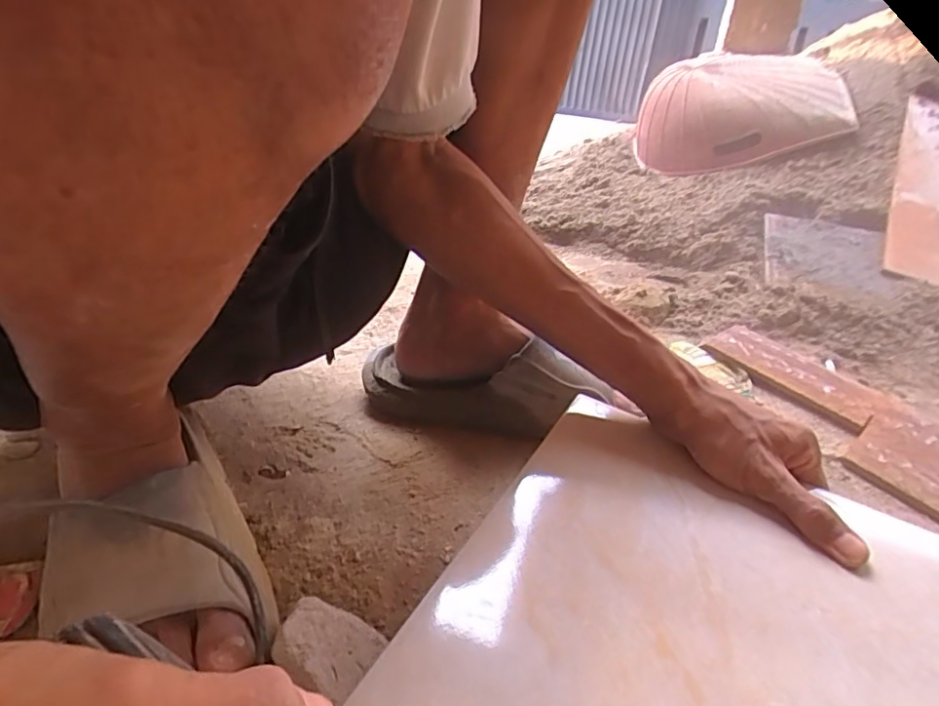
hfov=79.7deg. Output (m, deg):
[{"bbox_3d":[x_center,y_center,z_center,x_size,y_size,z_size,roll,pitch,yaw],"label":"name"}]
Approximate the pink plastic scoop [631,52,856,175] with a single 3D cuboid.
[{"bbox_3d":[0.525,-0.476,1.125,0.384,0.128,0.300,-9,66,21],"label":"pink plastic scoop"}]

